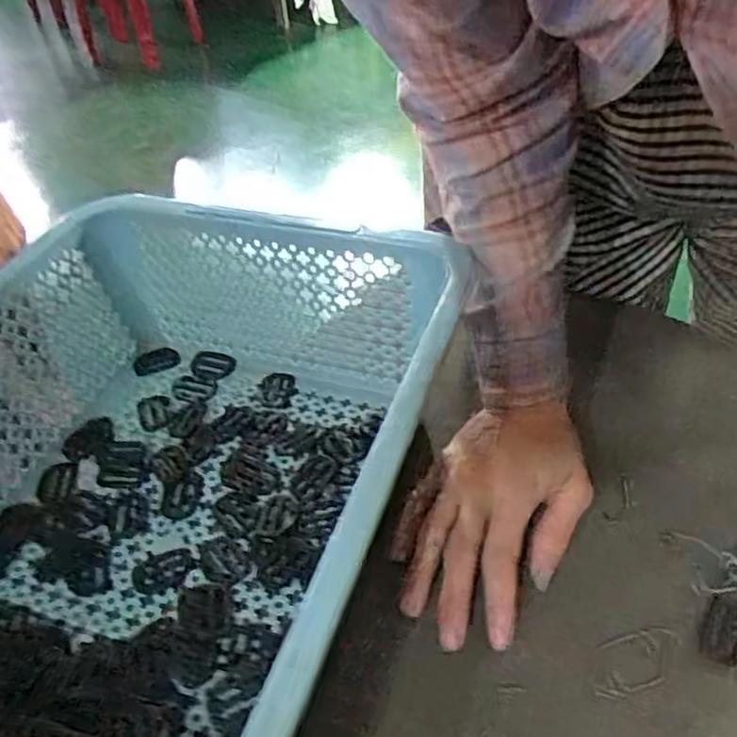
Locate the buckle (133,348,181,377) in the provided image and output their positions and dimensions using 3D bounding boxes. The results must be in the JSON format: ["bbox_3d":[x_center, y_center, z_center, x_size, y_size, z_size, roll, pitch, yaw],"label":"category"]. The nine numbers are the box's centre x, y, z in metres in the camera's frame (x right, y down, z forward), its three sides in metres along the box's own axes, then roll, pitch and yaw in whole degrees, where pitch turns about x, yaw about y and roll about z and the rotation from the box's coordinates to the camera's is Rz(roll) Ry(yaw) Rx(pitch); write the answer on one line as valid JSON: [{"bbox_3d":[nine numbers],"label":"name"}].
[{"bbox_3d":[-0.162,-0.005,0.533,0.034,0.007,0.019,-30,48,-24],"label":"buckle"}]

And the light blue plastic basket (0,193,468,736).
[{"bbox_3d":[-0.126,0.070,0.375,0.284,0.119,0.372,10,45,17],"label":"light blue plastic basket"}]

